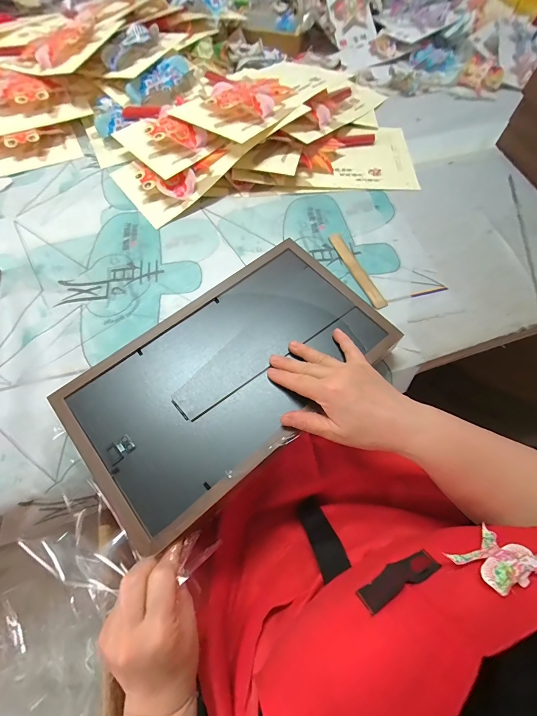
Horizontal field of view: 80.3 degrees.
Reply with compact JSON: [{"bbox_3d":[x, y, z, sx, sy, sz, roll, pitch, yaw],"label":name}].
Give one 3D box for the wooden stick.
[{"bbox_3d":[0.129,-0.129,0.464,0.022,0.008,0.141,-22,67,-10],"label":"wooden stick"}]

